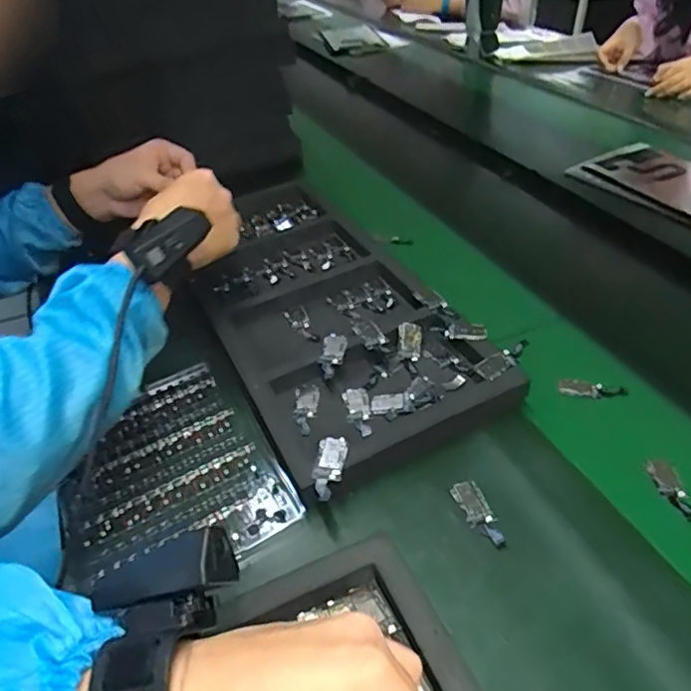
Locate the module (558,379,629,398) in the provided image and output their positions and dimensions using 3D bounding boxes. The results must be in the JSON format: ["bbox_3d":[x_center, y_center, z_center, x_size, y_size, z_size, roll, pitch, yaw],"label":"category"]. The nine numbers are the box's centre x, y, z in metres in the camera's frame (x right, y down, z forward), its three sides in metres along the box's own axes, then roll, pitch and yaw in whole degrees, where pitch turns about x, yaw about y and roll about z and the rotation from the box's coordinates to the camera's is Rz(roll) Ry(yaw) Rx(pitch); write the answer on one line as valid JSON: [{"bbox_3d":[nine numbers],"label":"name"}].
[{"bbox_3d":[0.232,0.042,0.543,0.060,0.013,0.017,11,41,11],"label":"module"}]

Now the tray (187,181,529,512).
[{"bbox_3d":[-0.042,-0.057,0.641,0.222,0.050,0.511,-17,43,-21],"label":"tray"}]

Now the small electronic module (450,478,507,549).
[{"bbox_3d":[0.102,0.128,0.440,0.021,0.004,0.058,-14,42,-17],"label":"small electronic module"}]

